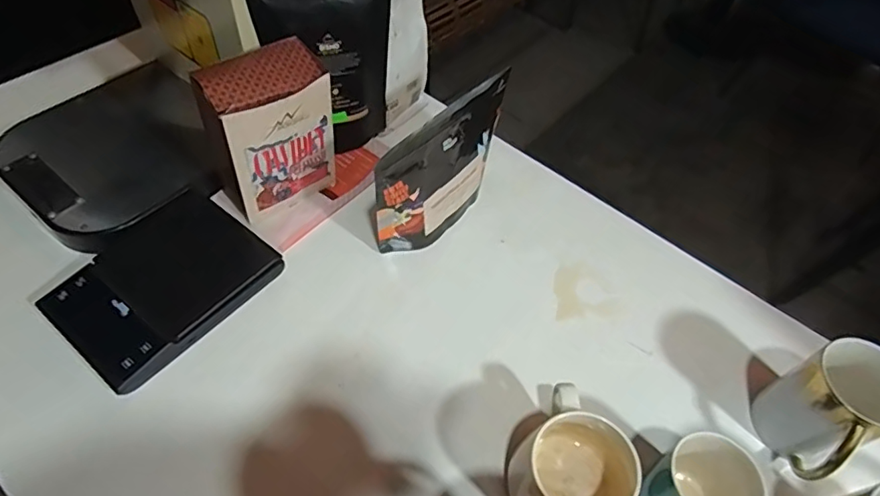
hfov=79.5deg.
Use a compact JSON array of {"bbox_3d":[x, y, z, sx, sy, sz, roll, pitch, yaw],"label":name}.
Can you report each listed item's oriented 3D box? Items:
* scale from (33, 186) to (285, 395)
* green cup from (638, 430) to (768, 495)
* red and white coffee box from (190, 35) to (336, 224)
[{"bbox_3d":[-0.265,0.031,0.510,0.134,0.021,0.180,35,58,19],"label":"scale"},{"bbox_3d":[0.203,0.186,0.409,0.079,0.072,0.064,-10,55,-13],"label":"green cup"},{"bbox_3d":[-0.172,-0.114,0.539,0.113,0.161,0.080,-29,61,-24],"label":"red and white coffee box"}]

